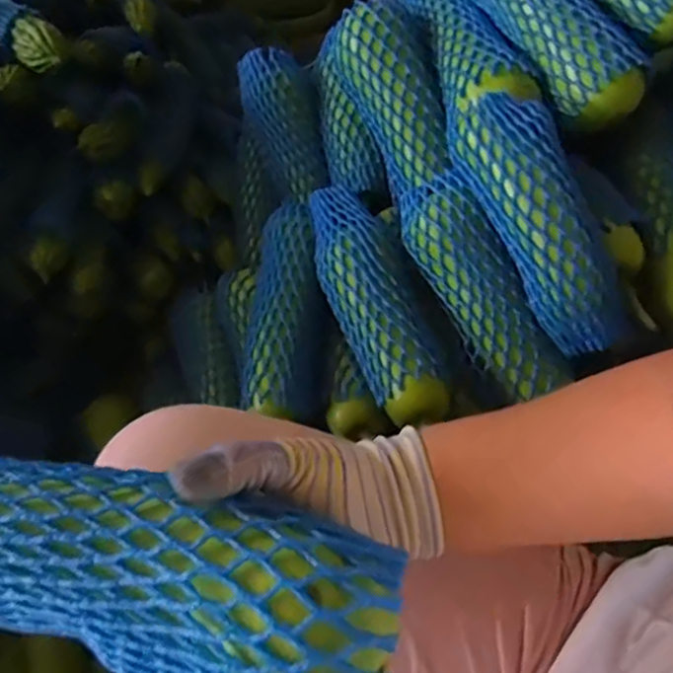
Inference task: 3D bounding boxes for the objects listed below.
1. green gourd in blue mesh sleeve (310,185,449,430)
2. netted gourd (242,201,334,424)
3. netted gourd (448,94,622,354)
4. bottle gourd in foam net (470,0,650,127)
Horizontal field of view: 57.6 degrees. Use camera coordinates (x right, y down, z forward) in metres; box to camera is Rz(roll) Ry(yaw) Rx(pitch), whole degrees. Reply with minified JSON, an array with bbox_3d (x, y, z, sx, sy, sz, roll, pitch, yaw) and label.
[{"bbox_3d":[0.035,-0.040,0.572,0.079,0.059,0.253,-19,57,-10],"label":"green gourd in blue mesh sleeve"},{"bbox_3d":[-0.050,-0.024,0.606,0.079,0.066,0.222,-2,68,1],"label":"netted gourd"},{"bbox_3d":[0.172,-0.096,0.510,0.068,0.059,0.226,-23,87,-13],"label":"netted gourd"},{"bbox_3d":[0.193,-0.298,0.572,0.068,0.071,0.242,-23,58,-13],"label":"bottle gourd in foam net"}]

